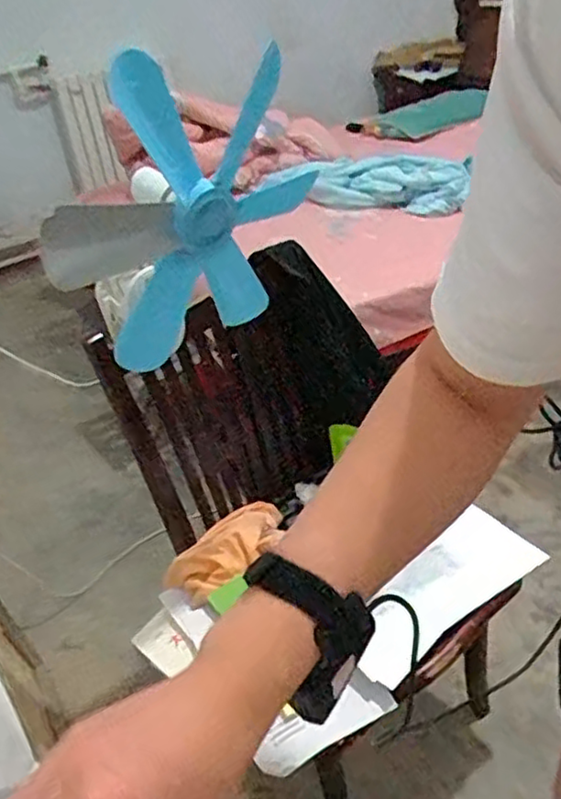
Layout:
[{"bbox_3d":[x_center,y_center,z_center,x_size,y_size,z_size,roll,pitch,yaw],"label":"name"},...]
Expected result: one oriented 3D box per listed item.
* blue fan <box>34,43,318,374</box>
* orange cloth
[{"bbox_3d":[-0.104,-0.211,0.804,0.359,0.368,0.062,-26,56,-33],"label":"blue fan"},{"bbox_3d":[-0.084,0.254,1.180,0.236,0.069,0.098,-32,41,-32],"label":"orange cloth"}]

